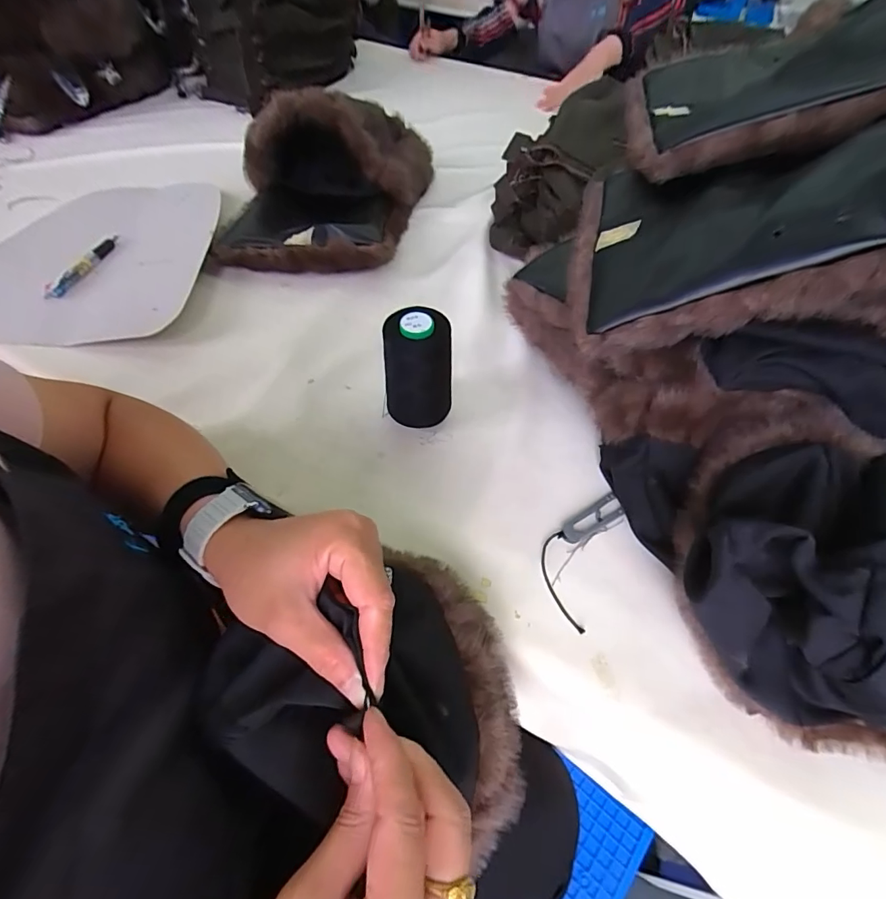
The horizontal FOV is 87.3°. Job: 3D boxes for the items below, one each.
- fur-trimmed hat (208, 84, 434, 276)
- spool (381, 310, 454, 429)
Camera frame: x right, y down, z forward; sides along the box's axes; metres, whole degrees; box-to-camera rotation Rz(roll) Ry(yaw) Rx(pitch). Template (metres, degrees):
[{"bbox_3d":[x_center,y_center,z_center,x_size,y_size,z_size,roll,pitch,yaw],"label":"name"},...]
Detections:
[{"bbox_3d":[-0.155,-0.372,0.628,0.239,0.133,0.319,9,54,4],"label":"fur-trimmed hat"},{"bbox_3d":[-0.023,-0.068,0.434,0.062,0.116,0.056,2,54,-1],"label":"spool"}]

